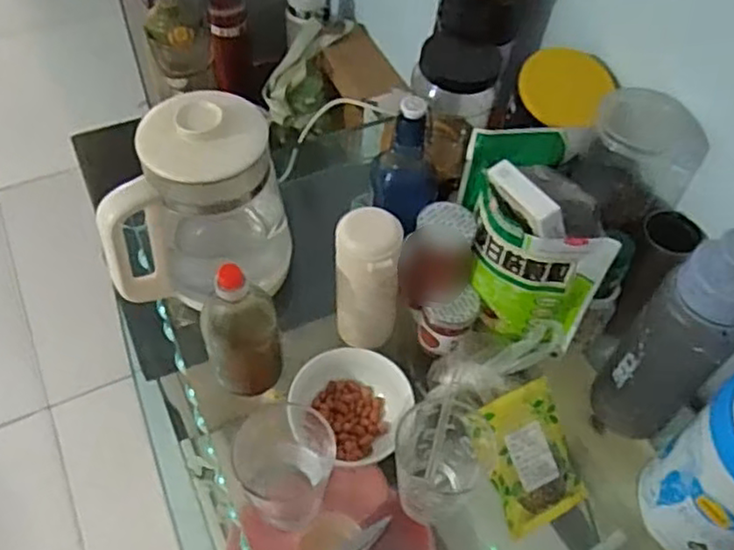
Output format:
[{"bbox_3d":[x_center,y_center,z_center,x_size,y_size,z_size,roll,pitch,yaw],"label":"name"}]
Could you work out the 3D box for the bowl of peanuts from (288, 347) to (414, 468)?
[{"bbox_3d":[-0.014,0.135,0.699,0.108,0.047,0.116,-34,62,-24],"label":"bowl of peanuts"}]

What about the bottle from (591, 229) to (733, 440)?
[{"bbox_3d":[0.289,0.060,0.636,0.075,0.274,0.097,-34,63,-24],"label":"bottle"}]

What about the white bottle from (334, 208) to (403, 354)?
[{"bbox_3d":[0.001,0.005,0.716,0.071,0.168,0.064,6,54,-1],"label":"white bottle"}]

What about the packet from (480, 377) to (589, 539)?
[{"bbox_3d":[0.160,0.179,0.671,0.088,0.010,0.131,-22,96,-17],"label":"packet"}]

